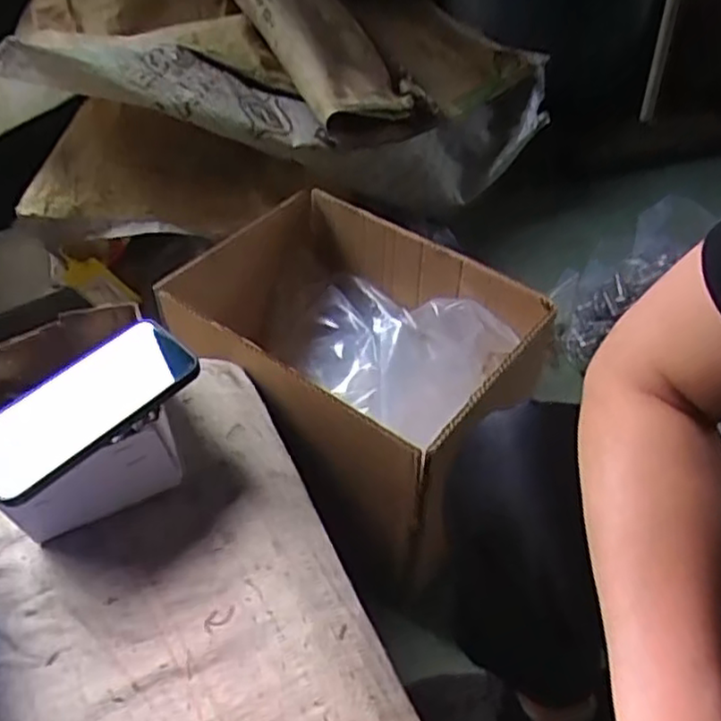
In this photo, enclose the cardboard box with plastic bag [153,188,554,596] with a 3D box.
[{"bbox_3d":[0.002,-0.015,0.756,0.335,0.194,0.275,31,59,28],"label":"cardboard box with plastic bag"}]

